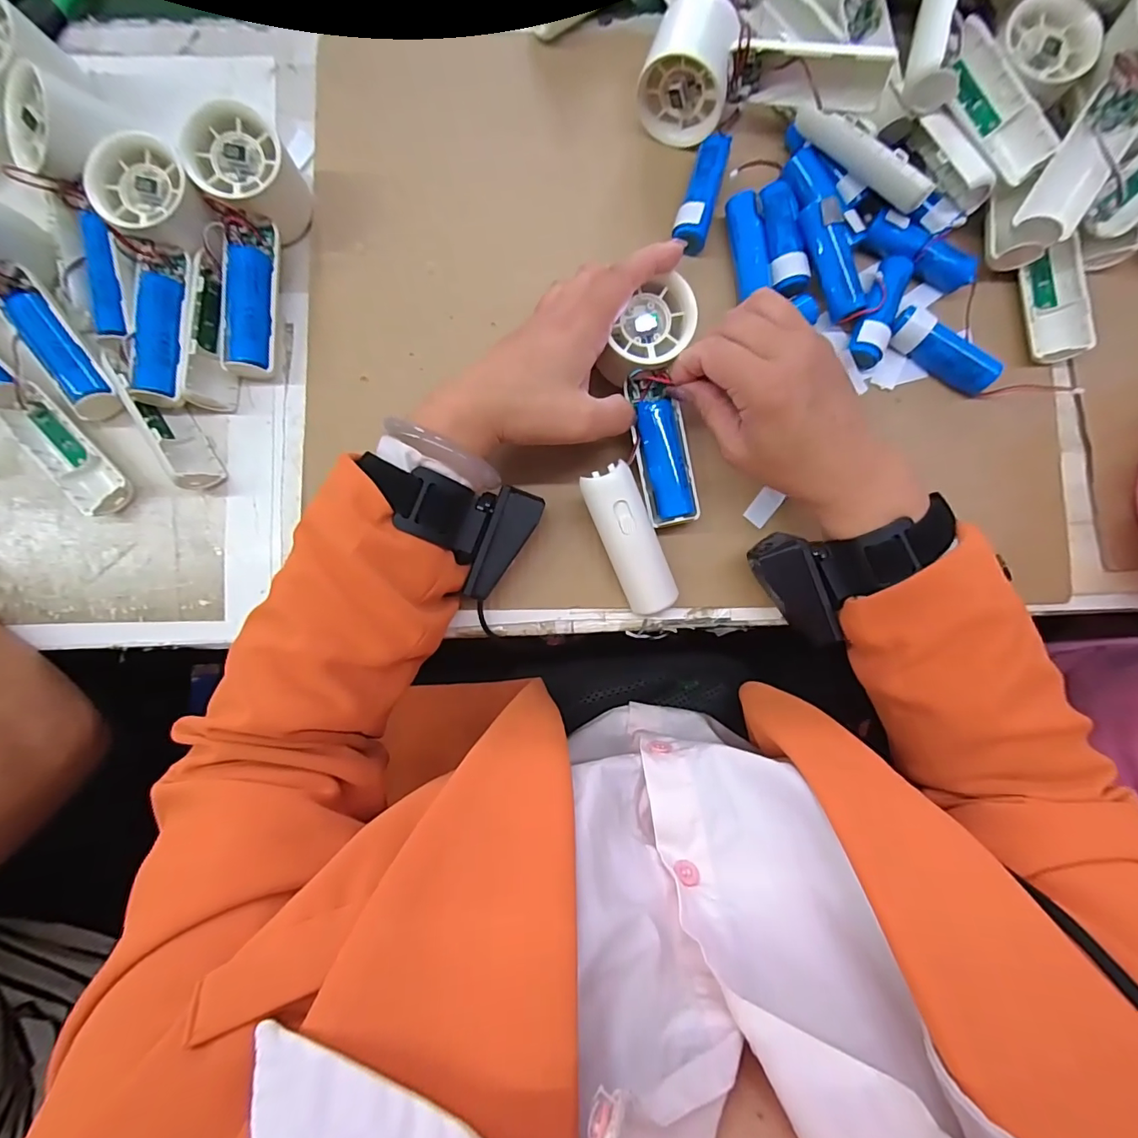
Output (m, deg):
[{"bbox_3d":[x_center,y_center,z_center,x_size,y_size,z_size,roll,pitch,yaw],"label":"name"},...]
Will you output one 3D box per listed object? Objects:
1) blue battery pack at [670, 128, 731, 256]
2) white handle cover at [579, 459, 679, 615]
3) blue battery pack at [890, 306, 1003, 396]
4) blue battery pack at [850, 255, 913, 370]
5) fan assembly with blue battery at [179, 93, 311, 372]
[{"bbox_3d":[0.090,-0.256,0.341,0.023,0.025,0.080,16,86,1],"label":"blue battery pack"},{"bbox_3d":[0.039,-0.017,0.308,0.033,0.013,0.094,-25,107,-2],"label":"white handle cover"},{"bbox_3d":[0.246,-0.144,0.332,0.073,0.022,0.021,32,86,2],"label":"blue battery pack"},{"bbox_3d":[0.206,-0.172,0.334,0.021,0.020,0.075,22,86,1],"label":"blue battery pack"},{"bbox_3d":[-0.206,-0.204,0.326,0.049,0.055,0.149,5,98,0],"label":"fan assembly with blue battery"}]

